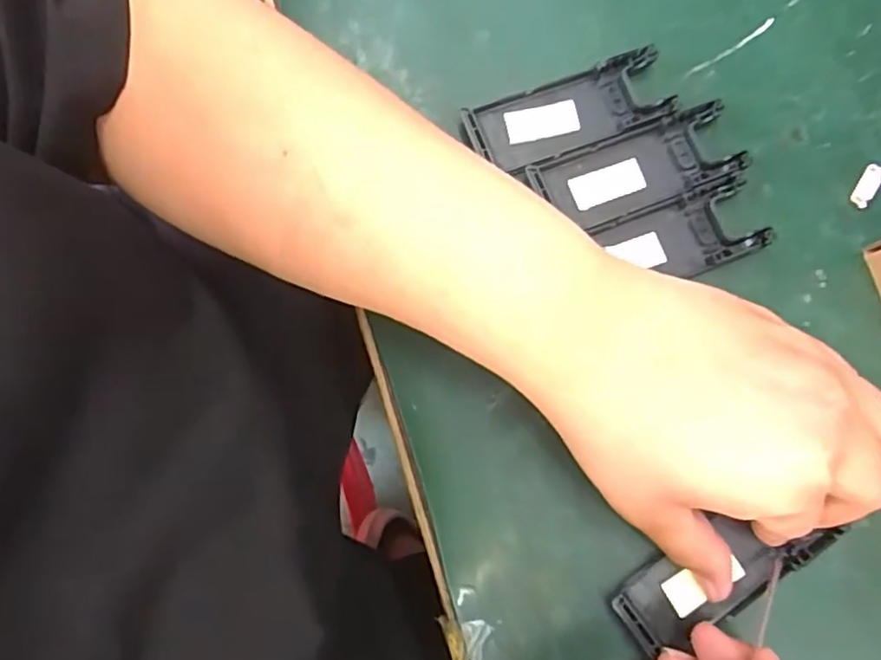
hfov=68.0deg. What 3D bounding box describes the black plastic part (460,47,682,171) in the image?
[{"bbox_3d":[0.063,-0.107,0.321,0.098,0.008,0.037,-19,80,-4],"label":"black plastic part"}]

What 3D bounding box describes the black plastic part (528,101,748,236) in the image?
[{"bbox_3d":[0.095,-0.076,0.317,0.096,0.010,0.040,-20,80,-4],"label":"black plastic part"}]

